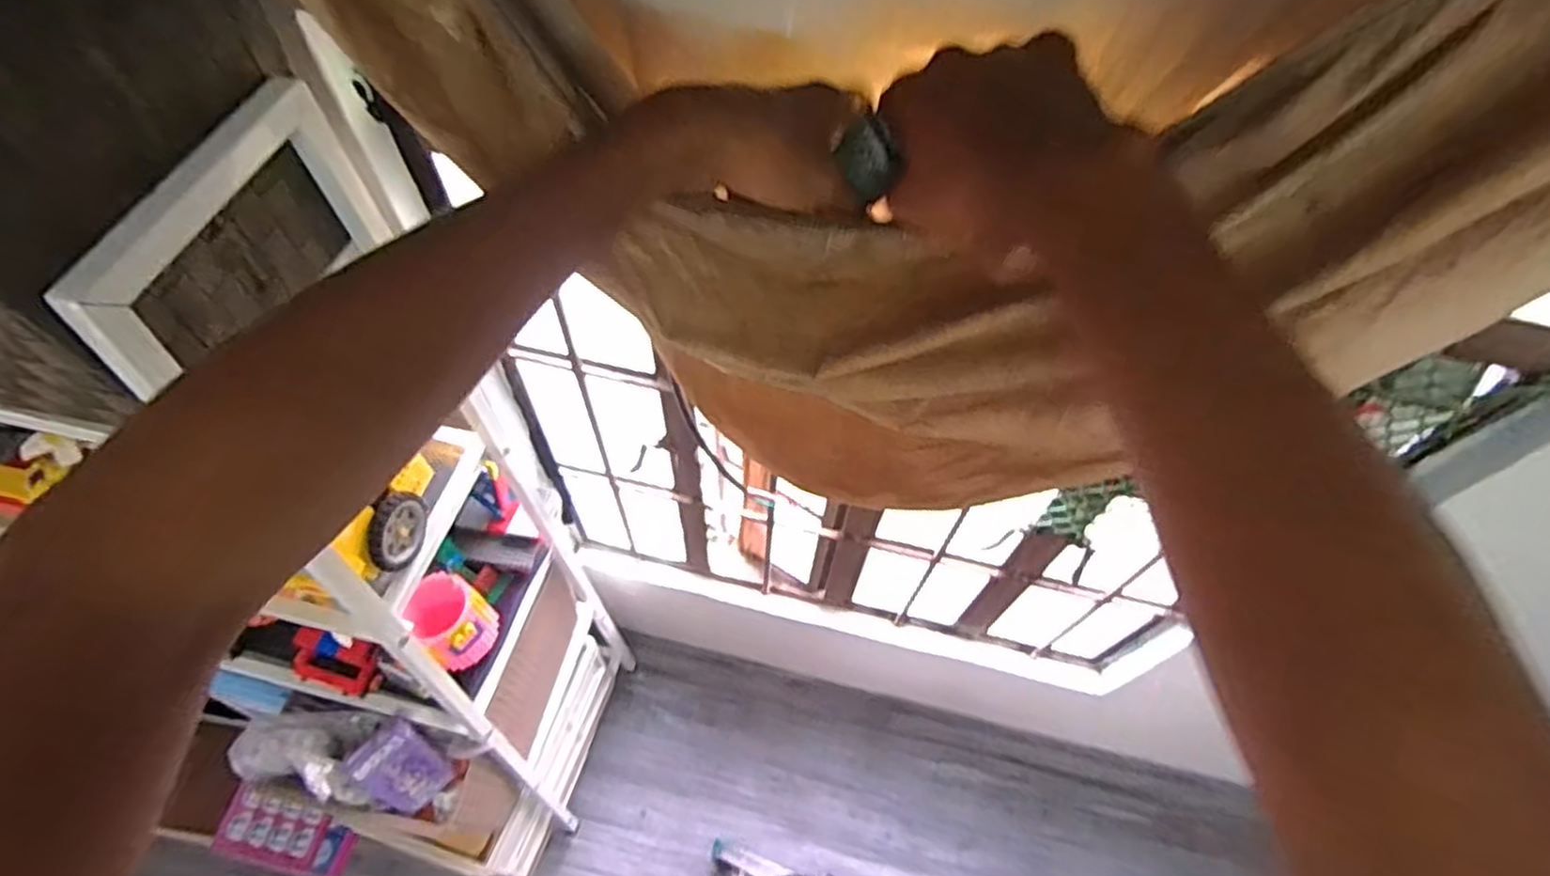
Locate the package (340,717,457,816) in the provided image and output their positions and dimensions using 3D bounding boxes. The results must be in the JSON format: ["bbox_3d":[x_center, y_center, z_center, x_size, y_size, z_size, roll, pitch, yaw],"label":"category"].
[{"bbox_3d":[-0.503,0.449,0.981,0.095,0.120,0.035,-37,28,-11],"label":"package"}]

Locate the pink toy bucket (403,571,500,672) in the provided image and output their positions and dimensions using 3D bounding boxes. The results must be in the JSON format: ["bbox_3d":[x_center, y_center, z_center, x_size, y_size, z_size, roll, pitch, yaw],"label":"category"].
[{"bbox_3d":[-0.432,0.242,0.973,0.097,0.124,0.089,1,58,-2],"label":"pink toy bucket"}]

